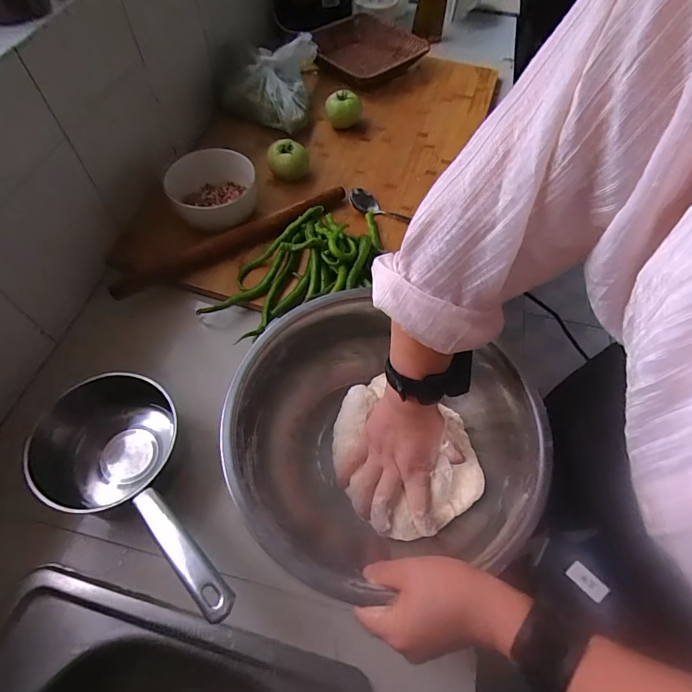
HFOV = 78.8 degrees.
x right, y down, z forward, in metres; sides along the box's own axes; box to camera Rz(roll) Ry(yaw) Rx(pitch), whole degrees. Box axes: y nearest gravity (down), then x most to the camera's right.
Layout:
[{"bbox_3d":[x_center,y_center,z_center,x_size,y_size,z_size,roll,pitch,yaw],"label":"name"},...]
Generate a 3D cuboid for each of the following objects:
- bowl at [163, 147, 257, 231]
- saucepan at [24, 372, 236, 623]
[{"bbox_3d":[-0.208,-0.242,0.663,0.133,0.060,0.145,1,59,-1],"label":"bowl"},{"bbox_3d":[-0.210,0.155,0.436,0.133,0.091,0.296,-38,55,-22],"label":"saucepan"}]

